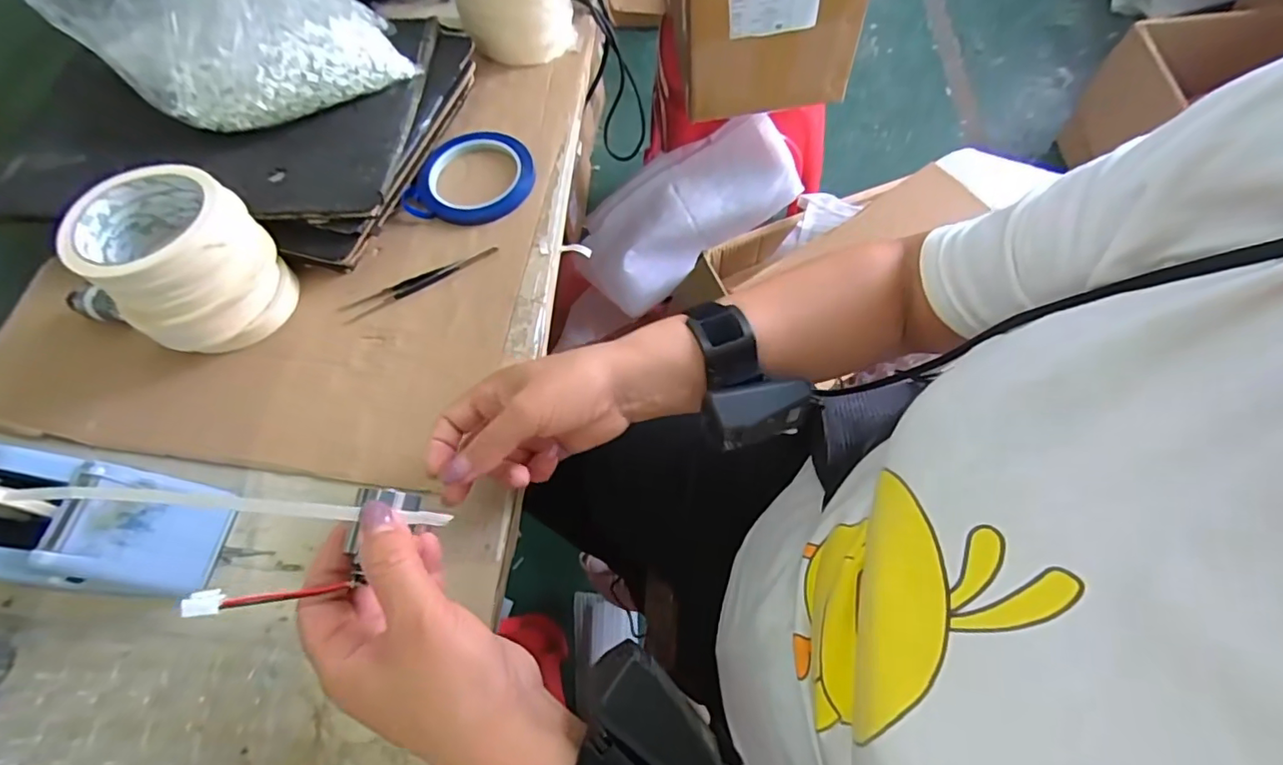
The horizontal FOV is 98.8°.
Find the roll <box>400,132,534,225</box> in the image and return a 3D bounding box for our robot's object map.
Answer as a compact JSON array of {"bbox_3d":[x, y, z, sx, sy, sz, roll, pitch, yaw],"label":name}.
[{"bbox_3d":[-0.149,-0.182,0.489,0.097,0.011,0.104,0,65,0],"label":"roll"}]

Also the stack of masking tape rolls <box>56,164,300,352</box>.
[{"bbox_3d":[-0.327,-0.085,0.404,0.107,0.099,0.095,-38,71,-16],"label":"stack of masking tape rolls"}]

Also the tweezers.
[{"bbox_3d":[-0.180,-0.082,0.448,0.131,0.006,0.017,-25,67,-10],"label":"tweezers"}]

